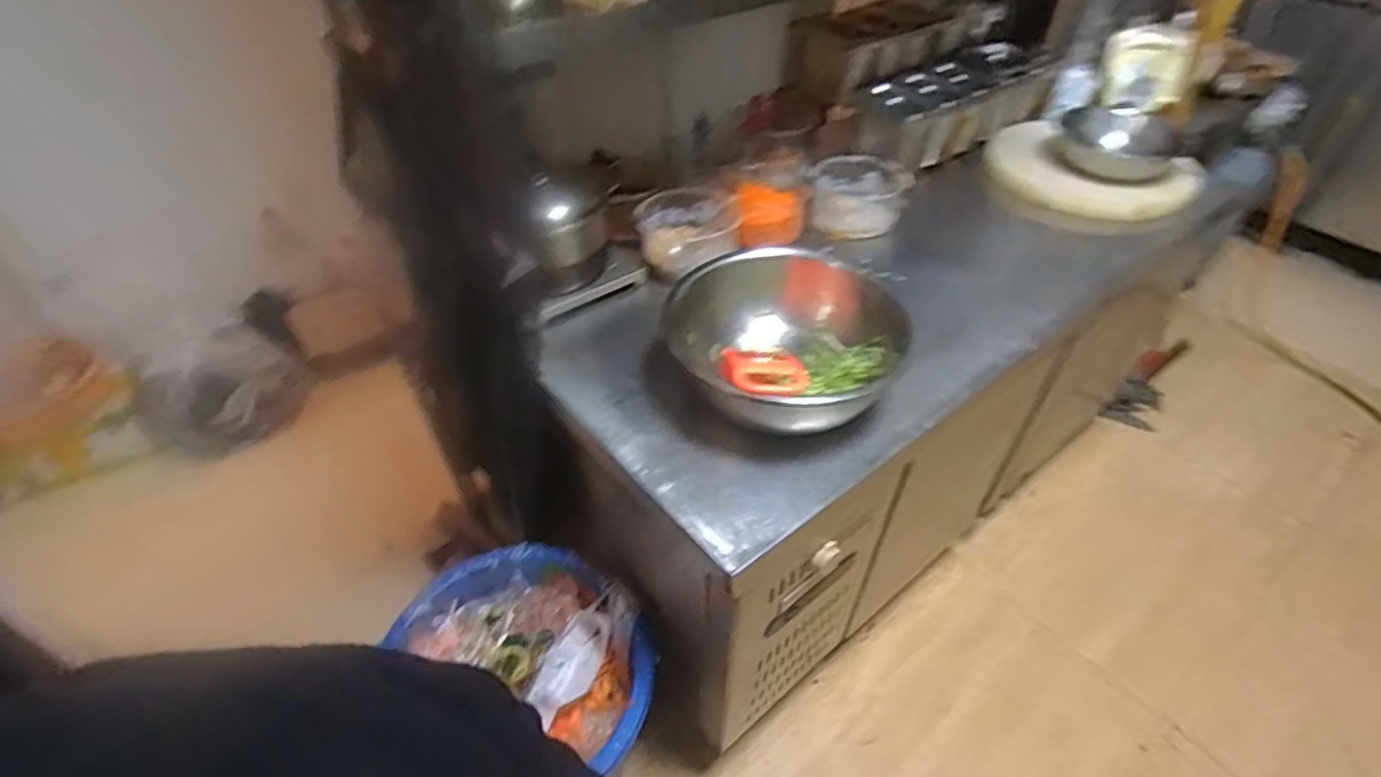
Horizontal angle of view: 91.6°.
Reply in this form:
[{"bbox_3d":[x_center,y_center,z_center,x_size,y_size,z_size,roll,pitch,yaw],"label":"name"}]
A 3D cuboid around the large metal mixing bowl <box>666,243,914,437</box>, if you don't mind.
[{"bbox_3d":[0.149,-0.078,0.948,0.296,0.117,0.284,0,44,0],"label":"large metal mixing bowl"}]

